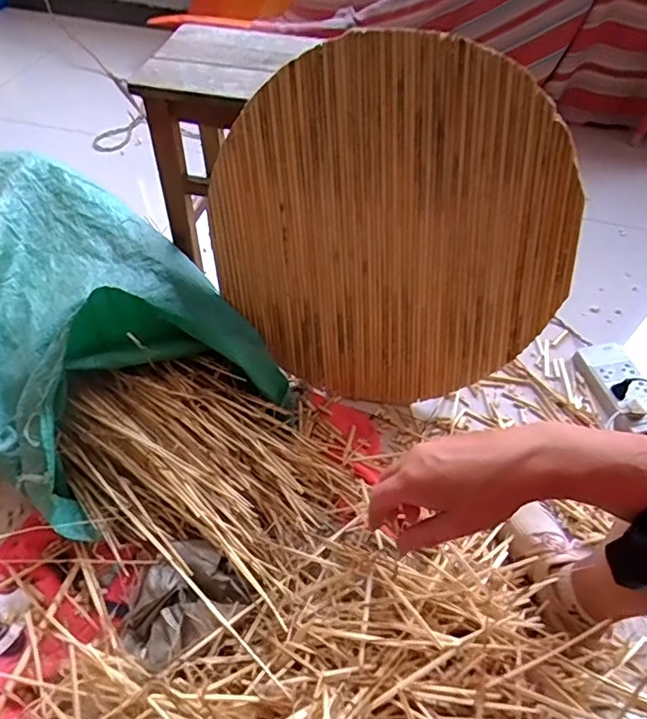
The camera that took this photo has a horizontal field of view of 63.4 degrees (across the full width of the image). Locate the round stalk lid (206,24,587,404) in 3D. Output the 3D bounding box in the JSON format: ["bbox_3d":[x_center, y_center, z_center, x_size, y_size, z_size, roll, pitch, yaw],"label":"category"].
[{"bbox_3d":[0.108,-0.179,0.824,0.536,0.555,0.016,-30,25,22],"label":"round stalk lid"}]

